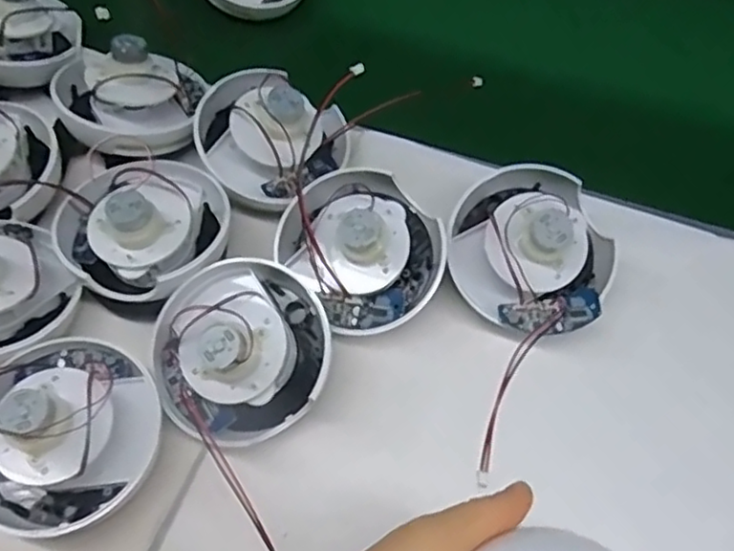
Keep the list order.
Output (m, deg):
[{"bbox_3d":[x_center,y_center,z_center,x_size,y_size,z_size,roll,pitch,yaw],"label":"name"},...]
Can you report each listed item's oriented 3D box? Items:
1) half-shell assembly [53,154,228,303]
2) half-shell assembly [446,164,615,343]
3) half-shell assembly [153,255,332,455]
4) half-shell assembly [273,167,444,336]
[{"bbox_3d":[-0.141,-0.037,0.417,0.101,0.059,0.107,0,60,-1],"label":"half-shell assembly"},{"bbox_3d":[0.107,-0.022,0.416,0.103,0.059,0.102,0,60,-1],"label":"half-shell assembly"},{"bbox_3d":[-0.074,0.037,0.377,0.101,0.057,0.096,0,60,-1],"label":"half-shell assembly"},{"bbox_3d":[-0.001,-0.023,0.413,0.089,0.061,0.100,-32,65,-18],"label":"half-shell assembly"}]

